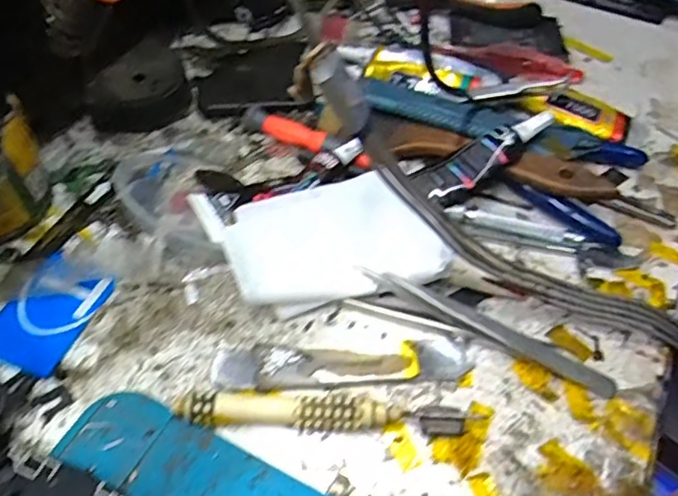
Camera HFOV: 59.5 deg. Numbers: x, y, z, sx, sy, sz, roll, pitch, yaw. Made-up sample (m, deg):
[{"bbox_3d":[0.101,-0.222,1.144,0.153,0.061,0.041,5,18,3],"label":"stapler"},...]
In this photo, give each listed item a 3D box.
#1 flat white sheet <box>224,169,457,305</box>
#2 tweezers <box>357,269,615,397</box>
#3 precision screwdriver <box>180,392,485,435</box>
[{"bbox_3d":[-0.001,-0.004,0.280,0.098,0.021,0.054,-6,87,-3],"label":"flat white sheet"},{"bbox_3d":[0.066,0.037,0.273,0.122,0.015,0.013,22,54,14],"label":"tweezers"},{"bbox_3d":[-0.004,0.068,0.249,0.122,0.012,0.017,3,52,0],"label":"precision screwdriver"}]

